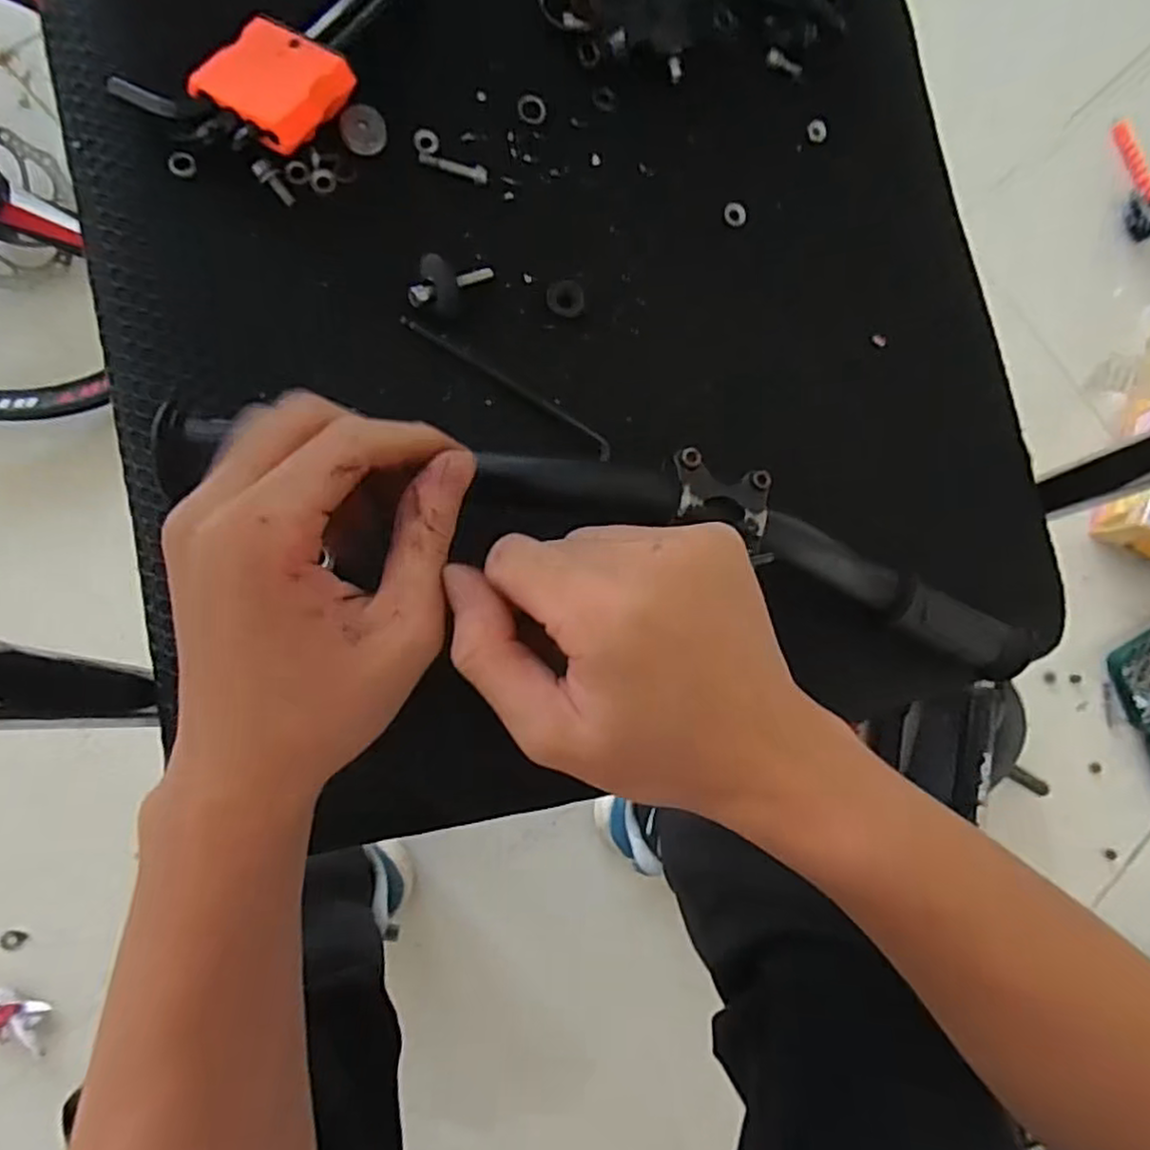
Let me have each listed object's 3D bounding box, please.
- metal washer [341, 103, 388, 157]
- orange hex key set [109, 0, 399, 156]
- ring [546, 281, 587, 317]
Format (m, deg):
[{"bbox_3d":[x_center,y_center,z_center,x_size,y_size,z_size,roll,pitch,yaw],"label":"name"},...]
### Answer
[{"bbox_3d":[-0.102,-0.216,0.334,0.021,0.004,0.022,3,96,-23],"label":"metal washer"},{"bbox_3d":[-0.127,-0.258,0.323,0.075,0.023,0.158,33,72,-4],"label":"orange hex key set"},{"bbox_3d":[-0.004,-0.139,0.347,0.019,0.005,0.017,19,84,-11],"label":"ring"}]

